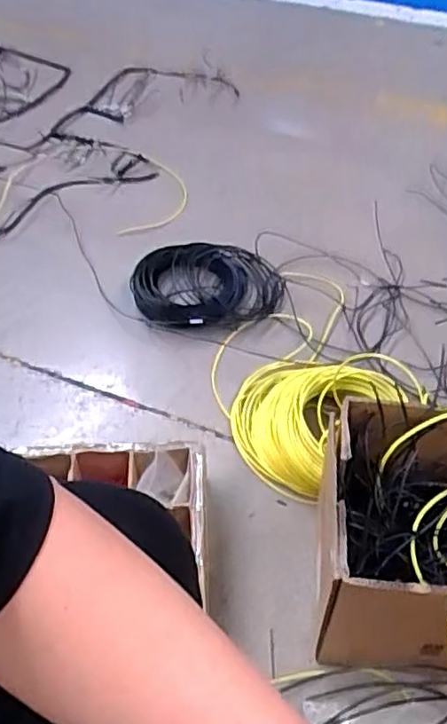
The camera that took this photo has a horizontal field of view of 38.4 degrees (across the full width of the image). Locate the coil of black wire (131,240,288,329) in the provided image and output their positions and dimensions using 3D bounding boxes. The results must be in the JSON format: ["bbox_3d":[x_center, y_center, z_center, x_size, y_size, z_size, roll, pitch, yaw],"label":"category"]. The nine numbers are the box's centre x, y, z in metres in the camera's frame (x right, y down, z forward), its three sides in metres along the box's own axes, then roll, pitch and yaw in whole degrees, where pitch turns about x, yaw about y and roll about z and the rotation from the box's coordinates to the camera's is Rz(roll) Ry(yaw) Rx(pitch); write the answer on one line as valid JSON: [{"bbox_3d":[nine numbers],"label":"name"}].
[{"bbox_3d":[-0.028,-0.135,1.155,0.269,0.074,0.188,5,50,6],"label":"coil of black wire"}]

